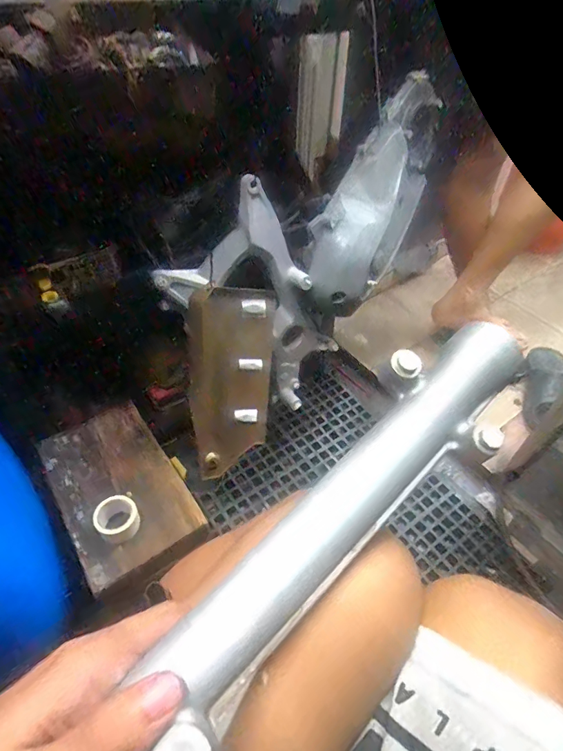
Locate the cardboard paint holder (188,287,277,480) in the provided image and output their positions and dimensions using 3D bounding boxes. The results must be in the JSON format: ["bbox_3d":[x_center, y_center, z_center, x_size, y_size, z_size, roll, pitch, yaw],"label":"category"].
[{"bbox_3d":[-0.089,0.017,0.696,0.131,0.316,0.074,9,21,6],"label":"cardboard paint holder"}]

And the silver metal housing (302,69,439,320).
[{"bbox_3d":[0.169,-0.310,0.735,0.118,0.129,0.422,25,85,20],"label":"silver metal housing"}]

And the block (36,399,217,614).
[{"bbox_3d":[-0.236,0.176,0.628,0.163,0.073,0.259,-28,54,-26],"label":"block"}]

